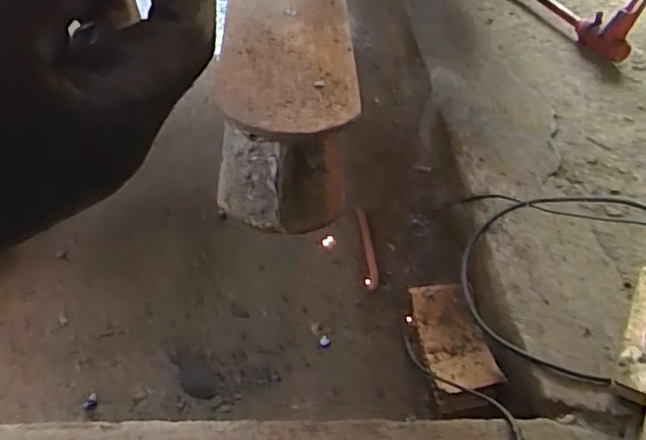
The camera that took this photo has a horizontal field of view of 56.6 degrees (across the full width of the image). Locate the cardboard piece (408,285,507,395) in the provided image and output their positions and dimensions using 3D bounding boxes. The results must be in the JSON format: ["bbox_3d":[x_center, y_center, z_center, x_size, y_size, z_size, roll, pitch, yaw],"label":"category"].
[{"bbox_3d":[0.166,0.149,0.760,0.080,0.021,0.155,-6,43,-8],"label":"cardboard piece"}]

